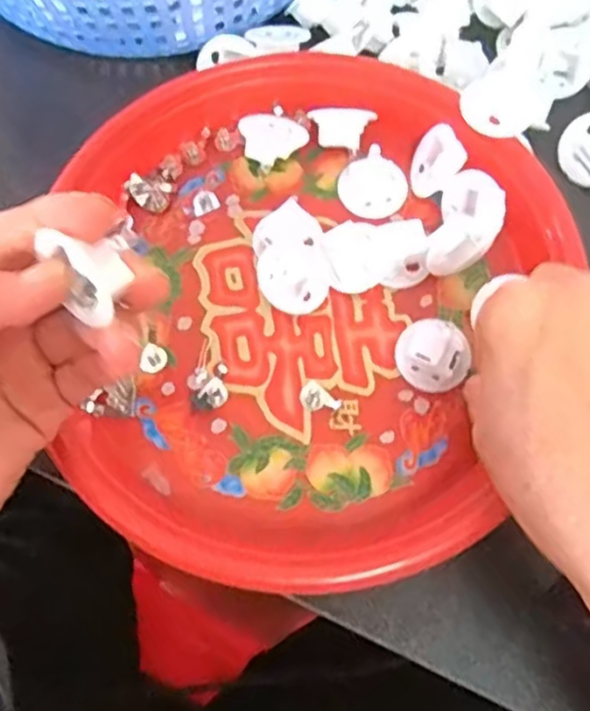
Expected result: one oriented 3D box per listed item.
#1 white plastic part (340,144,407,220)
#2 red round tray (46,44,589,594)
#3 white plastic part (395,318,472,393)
[{"bbox_3d":[0.038,-0.082,0.322,0.030,0.019,0.026,-27,74,-7],"label":"white plastic part"},{"bbox_3d":[-0.001,-0.029,0.302,0.208,0.026,0.241,22,74,8],"label":"red round tray"},{"bbox_3d":[0.060,-0.001,0.295,0.027,0.016,0.032,-22,74,-6],"label":"white plastic part"}]

